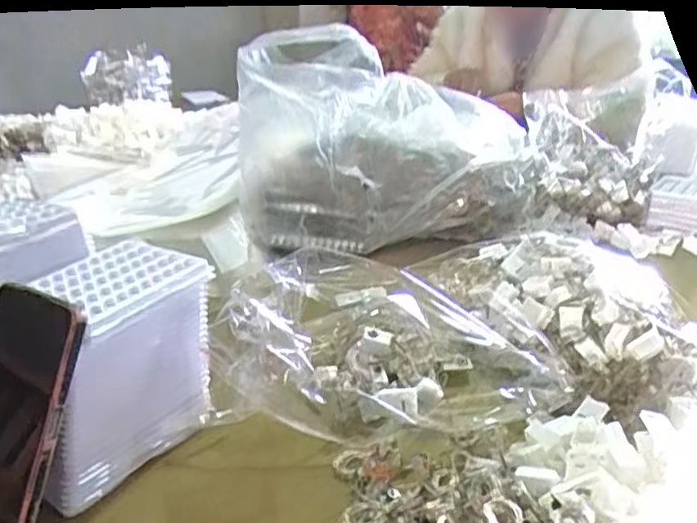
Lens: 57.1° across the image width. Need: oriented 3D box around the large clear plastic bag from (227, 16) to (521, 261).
[{"bbox_3d":[0.056,-0.158,0.826,0.377,0.228,0.156,-7,27,-14],"label":"large clear plastic bag"}]

